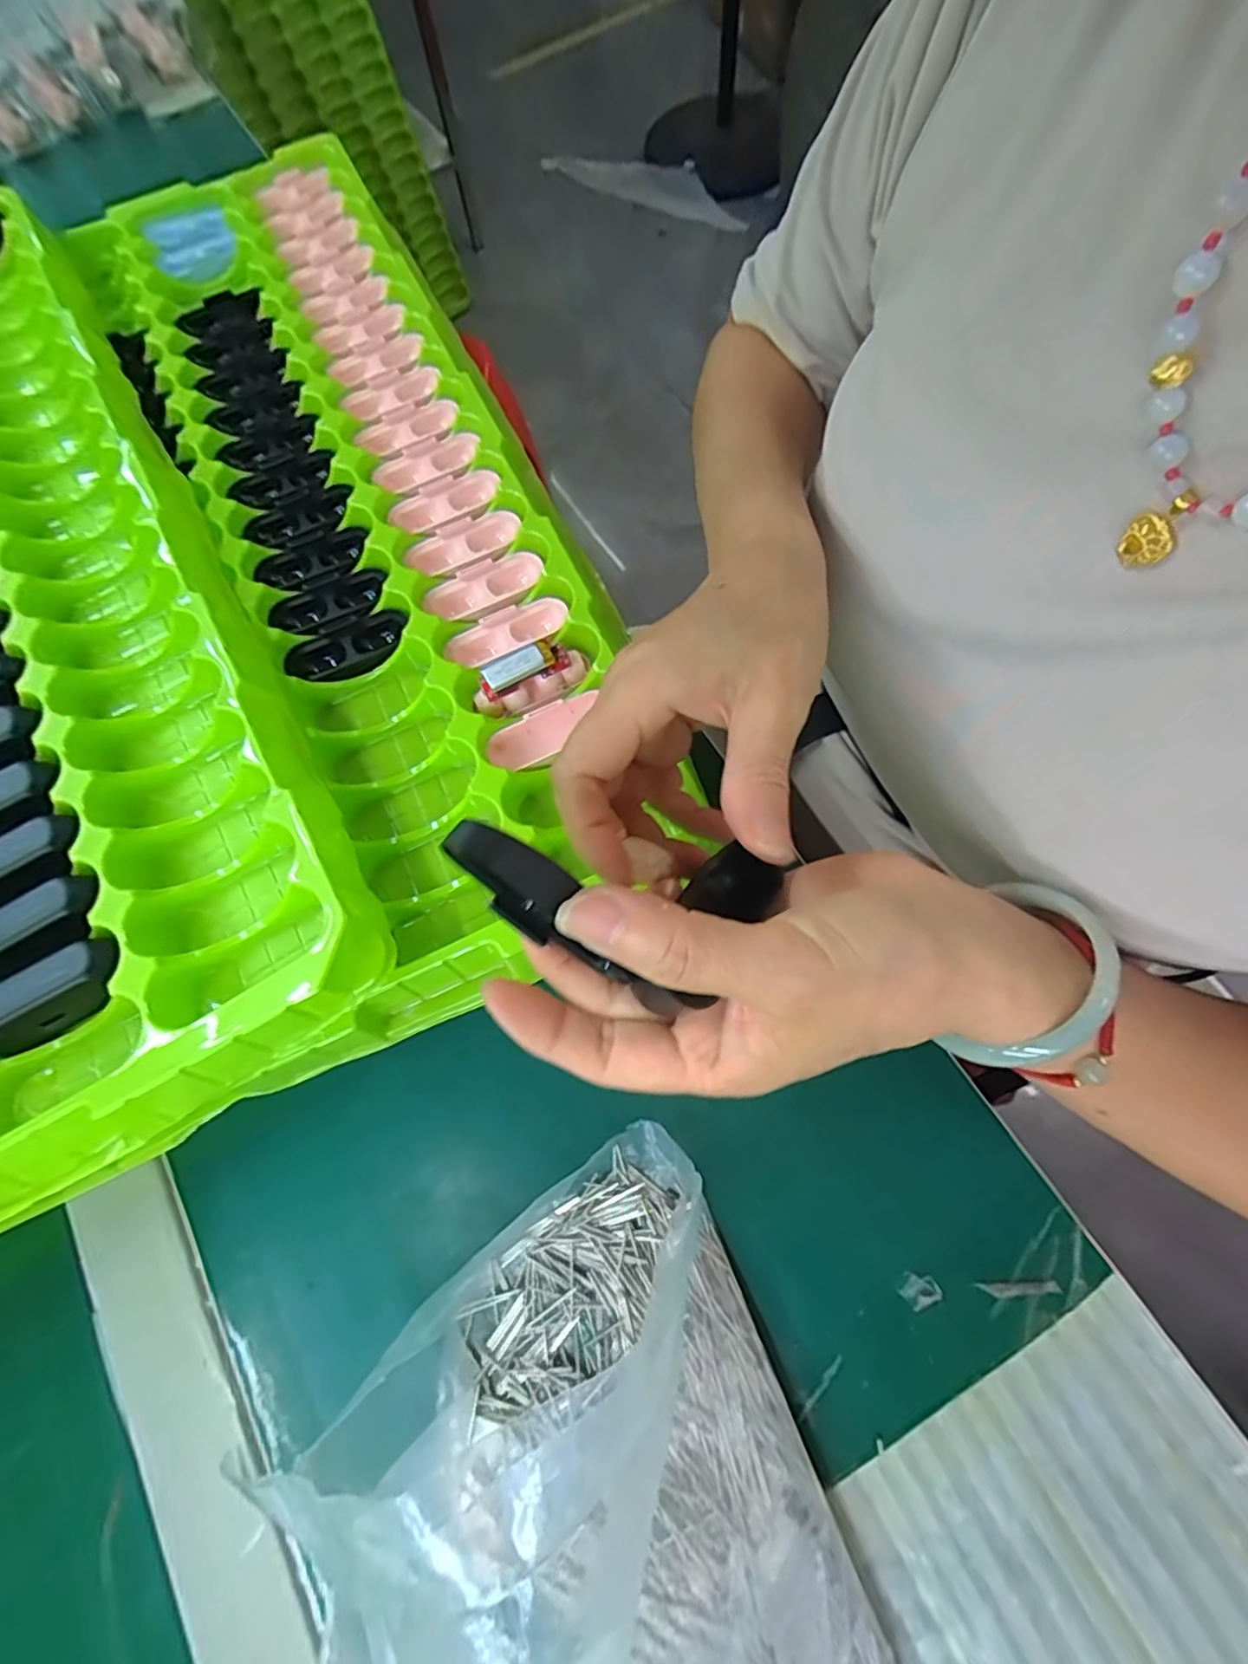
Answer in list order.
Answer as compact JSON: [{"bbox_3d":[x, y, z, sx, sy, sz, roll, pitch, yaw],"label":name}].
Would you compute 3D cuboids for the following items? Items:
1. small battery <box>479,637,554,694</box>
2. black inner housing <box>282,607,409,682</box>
[{"bbox_3d":[-0.050,-0.079,0.302,0.033,0.004,0.015,-29,89,-8],"label":"small battery"},{"bbox_3d":[-0.141,-0.093,0.332,0.064,0.015,0.026,-25,72,-5],"label":"black inner housing"}]

